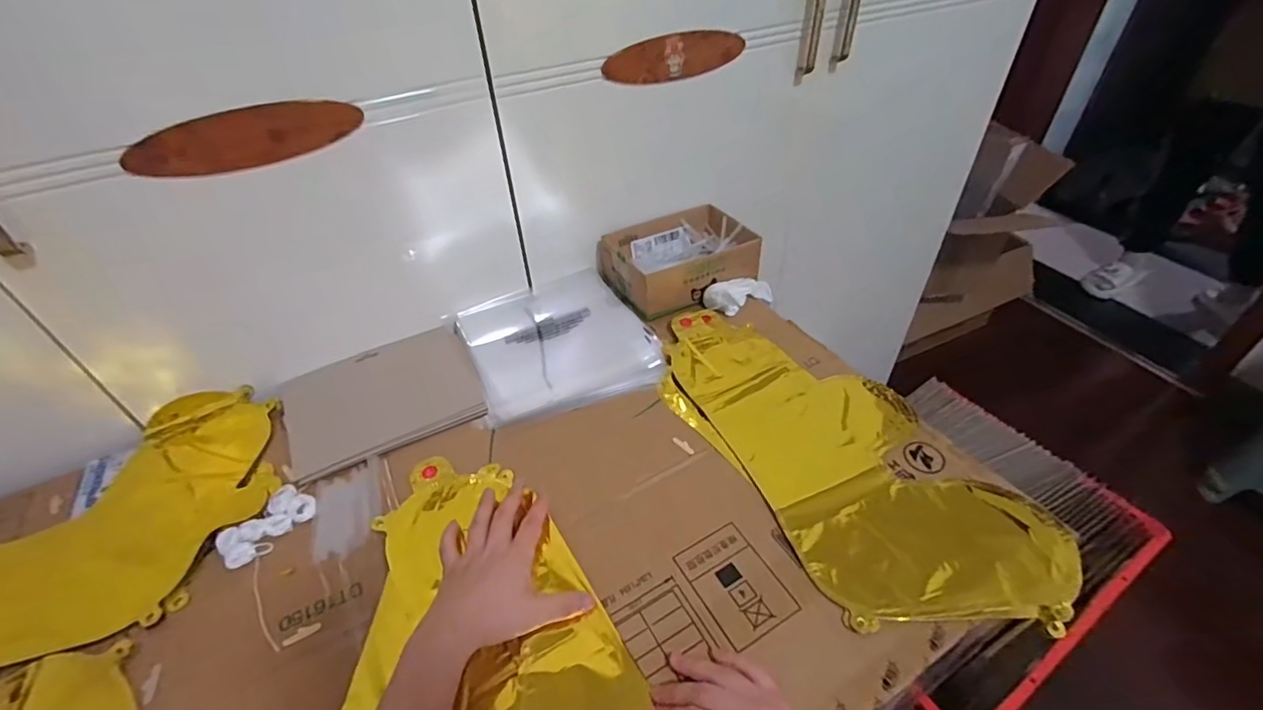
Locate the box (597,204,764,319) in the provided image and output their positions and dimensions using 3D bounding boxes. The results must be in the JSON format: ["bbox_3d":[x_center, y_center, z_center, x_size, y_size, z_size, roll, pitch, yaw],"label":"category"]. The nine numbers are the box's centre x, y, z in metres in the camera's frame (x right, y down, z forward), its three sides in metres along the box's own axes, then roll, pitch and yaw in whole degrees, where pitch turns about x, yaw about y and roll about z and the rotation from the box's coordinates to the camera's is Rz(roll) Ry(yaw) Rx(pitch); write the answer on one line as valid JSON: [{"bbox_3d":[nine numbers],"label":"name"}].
[{"bbox_3d":[0.062,-0.134,0.741,0.191,0.057,0.139,-17,46,-15],"label":"box"}]

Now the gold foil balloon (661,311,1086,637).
[{"bbox_3d":[0.192,0.082,0.546,0.206,0.013,0.422,-22,47,-20],"label":"gold foil balloon"}]

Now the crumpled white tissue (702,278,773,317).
[{"bbox_3d":[0.147,-0.082,0.721,0.100,0.034,0.039,-13,43,-30],"label":"crumpled white tissue"}]

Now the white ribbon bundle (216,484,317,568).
[{"bbox_3d":[-0.337,0.155,0.504,0.044,0.010,0.078,30,52,29],"label":"white ribbon bundle"}]

